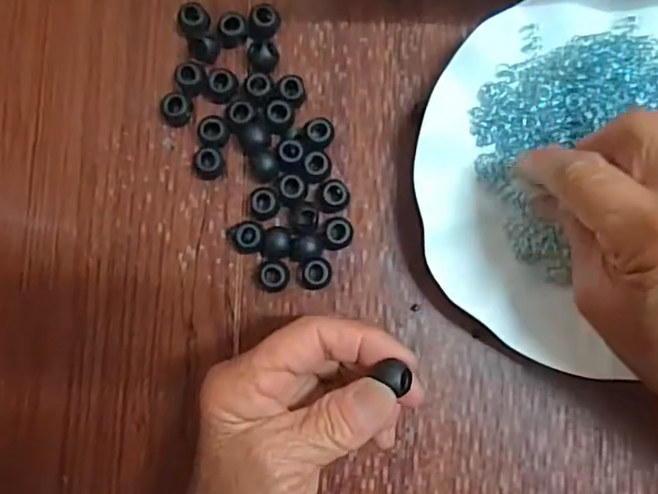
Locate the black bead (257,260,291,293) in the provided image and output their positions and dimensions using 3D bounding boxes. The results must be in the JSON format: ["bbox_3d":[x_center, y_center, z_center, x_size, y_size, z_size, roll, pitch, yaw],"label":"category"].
[{"bbox_3d":[-0.027,0.014,0.293,0.015,0.010,0.016,0,86,-2],"label":"black bead"}]

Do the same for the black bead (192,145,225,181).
[{"bbox_3d":[-0.059,-0.041,0.296,0.014,0.010,0.015,0,86,-2],"label":"black bead"}]

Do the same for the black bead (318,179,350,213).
[{"bbox_3d":[0.002,-0.025,0.296,0.015,0.007,0.016,3,86,-1],"label":"black bead"}]

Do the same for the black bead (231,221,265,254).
[{"bbox_3d":[-0.039,-0.004,0.295,0.016,0.009,0.015,0,86,-2],"label":"black bead"}]

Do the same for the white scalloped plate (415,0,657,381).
[{"bbox_3d":[0.131,-0.037,0.289,0.184,0.019,0.171,0,86,-2],"label":"white scalloped plate"}]

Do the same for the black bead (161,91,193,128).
[{"bbox_3d":[-0.075,-0.067,0.297,0.013,0.010,0.014,0,86,-2],"label":"black bead"}]

